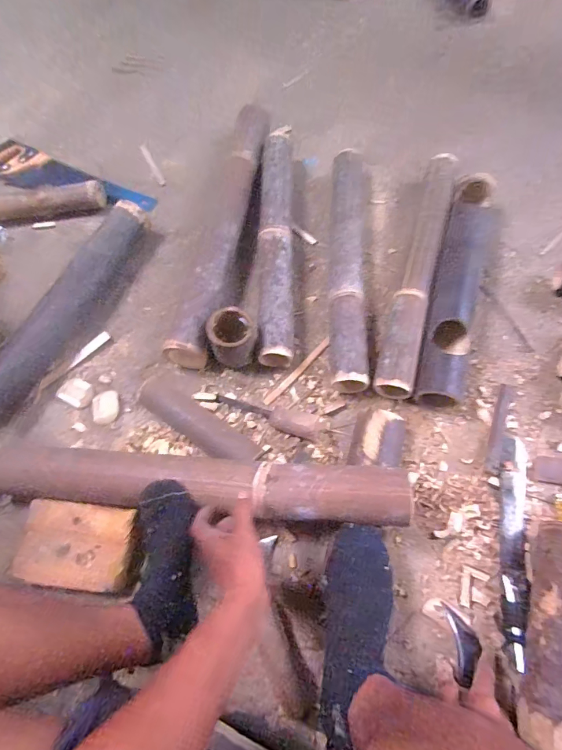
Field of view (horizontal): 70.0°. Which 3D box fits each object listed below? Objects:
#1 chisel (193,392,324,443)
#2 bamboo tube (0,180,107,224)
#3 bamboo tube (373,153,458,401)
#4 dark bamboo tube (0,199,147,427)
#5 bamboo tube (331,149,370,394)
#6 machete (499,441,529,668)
[{"bbox_3d":[-0.035,0.057,0.689,0.231,0.040,0.051,20,69,12],"label":"chisel"},{"bbox_3d":[-0.542,-0.383,0.902,0.276,0.067,0.063,-11,66,-1],"label":"bamboo tube"},{"bbox_3d":[0.262,-0.206,0.775,0.069,0.066,0.540,14,68,9],"label":"bamboo tube"},{"bbox_3d":[-0.417,-0.139,0.776,0.076,0.059,0.503,22,69,12],"label":"dark bamboo tube"},{"bbox_3d":[0.132,-0.223,0.784,0.074,0.078,0.536,1,67,4],"label":"bamboo tube"},{"bbox_3d":[0.349,0.242,0.595,0.038,0.029,0.314,12,68,8],"label":"machete"}]

